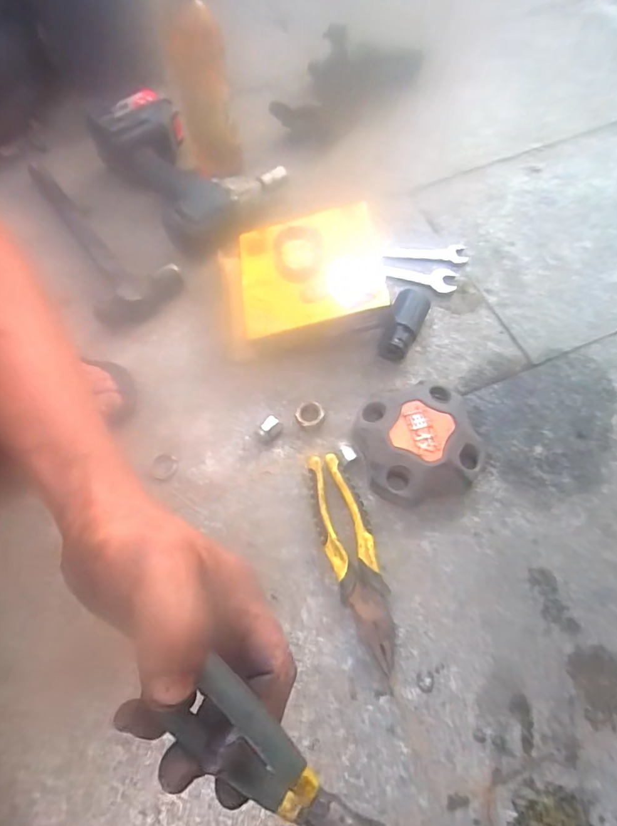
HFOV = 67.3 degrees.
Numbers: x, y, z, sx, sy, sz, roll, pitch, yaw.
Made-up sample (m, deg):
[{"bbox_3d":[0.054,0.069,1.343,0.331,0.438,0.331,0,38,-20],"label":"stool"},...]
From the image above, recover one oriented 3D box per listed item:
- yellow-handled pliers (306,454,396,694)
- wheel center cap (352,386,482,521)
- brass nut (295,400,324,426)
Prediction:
[{"bbox_3d":[0.041,0.134,0.423,0.046,0.016,0.198,-12,66,-3],"label":"yellow-handled pliers"},{"bbox_3d":[0.110,0.037,0.456,0.115,0.040,0.131,-17,67,-6],"label":"wheel center cap"},{"bbox_3d":[0.001,0.000,0.496,0.028,0.015,0.030,-1,66,2],"label":"brass nut"}]

